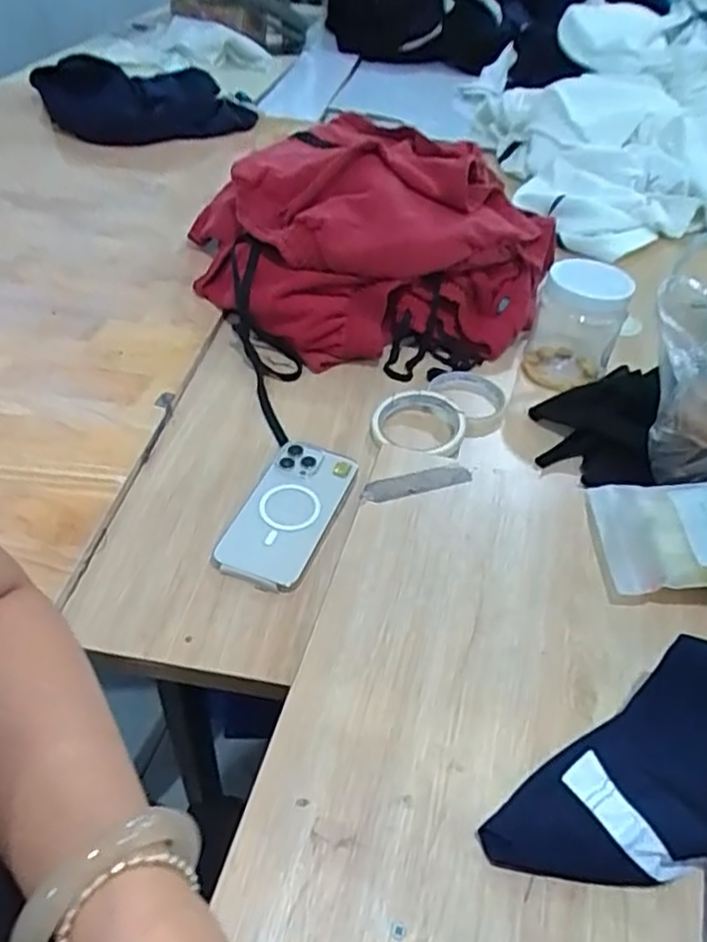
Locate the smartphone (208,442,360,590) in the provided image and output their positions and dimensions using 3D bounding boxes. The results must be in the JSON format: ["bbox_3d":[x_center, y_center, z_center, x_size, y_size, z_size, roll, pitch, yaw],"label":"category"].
[{"bbox_3d":[-0.056,0.035,0.607,0.082,0.015,0.158,19,45,13],"label":"smartphone"}]

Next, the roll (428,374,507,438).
[{"bbox_3d":[0.128,-0.080,0.754,0.097,0.023,0.097,3,44,-3],"label":"roll"}]

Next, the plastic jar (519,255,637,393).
[{"bbox_3d":[0.254,-0.170,0.775,0.094,0.131,0.095,3,44,-3],"label":"plastic jar"}]

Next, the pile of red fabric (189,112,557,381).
[{"bbox_3d":[0.002,-0.294,0.852,0.342,0.167,0.406,-28,53,-30],"label":"pile of red fabric"}]

